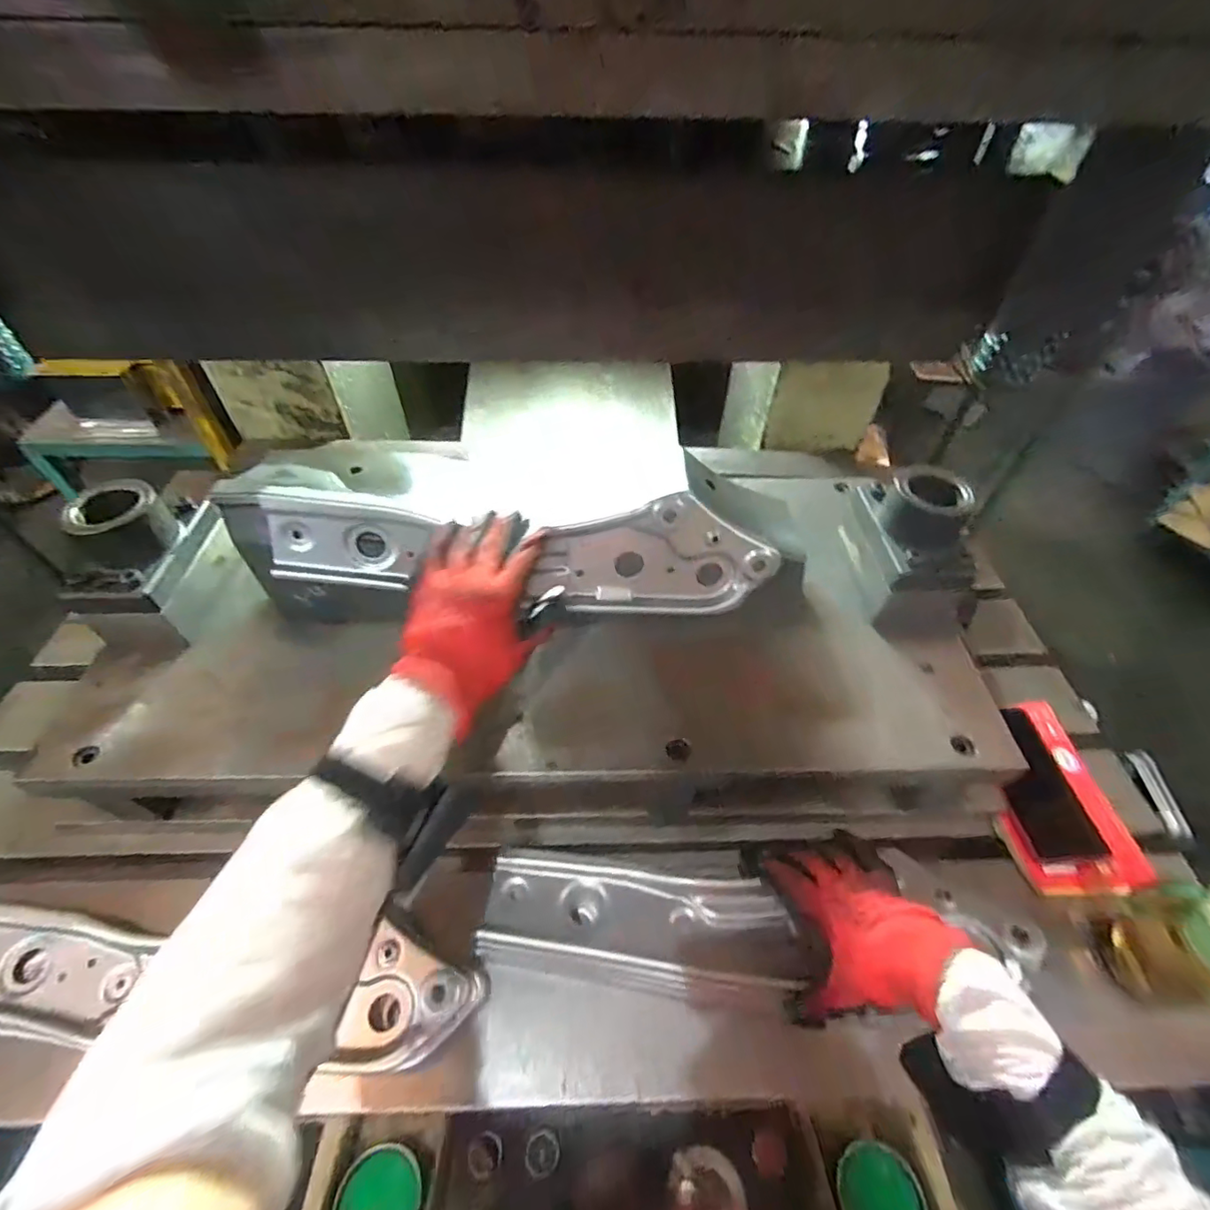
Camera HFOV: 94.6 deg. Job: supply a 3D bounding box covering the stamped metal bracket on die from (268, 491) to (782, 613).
[{"bbox_3d":[-0.067,-0.044,0.490,0.441,0.104,0.043,3,49,-6],"label":"stamped metal bracket on die"}]

